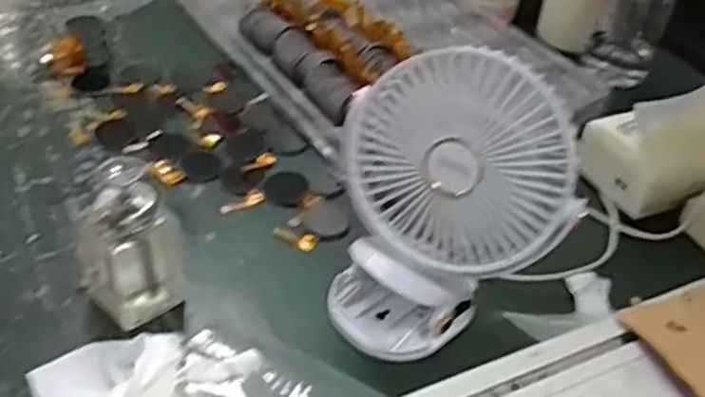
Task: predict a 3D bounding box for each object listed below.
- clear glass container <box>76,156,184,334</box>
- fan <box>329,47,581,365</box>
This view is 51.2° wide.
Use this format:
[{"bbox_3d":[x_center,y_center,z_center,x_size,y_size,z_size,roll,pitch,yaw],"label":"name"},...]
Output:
[{"bbox_3d":[-0.152,0.030,0.502,0.064,0.122,0.061,-16,44,-23],"label":"clear glass container"},{"bbox_3d":[0.065,0.004,0.494,0.148,0.188,0.096,6,40,1],"label":"fan"}]

